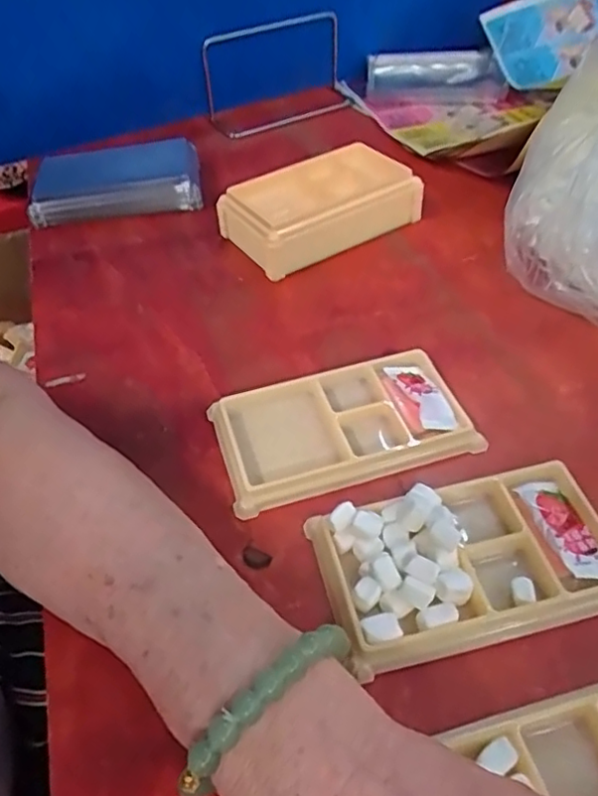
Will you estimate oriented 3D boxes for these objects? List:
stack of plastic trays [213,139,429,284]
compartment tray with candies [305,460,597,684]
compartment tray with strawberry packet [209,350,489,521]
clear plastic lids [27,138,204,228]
[{"bbox_3d":[0.014,-0.148,0.482,0.145,0.036,0.091,-30,51,-21],"label":"stack of plastic trays"},{"bbox_3d":[0.077,0.068,0.284,0.131,0.021,0.076,-14,47,-7],"label":"compartment tray with candies"},{"bbox_3d":[0.023,0.013,0.347,0.132,0.010,0.077,-15,47,-8],"label":"compartment tray with strawberry packet"},{"bbox_3d":[-0.154,-0.184,0.529,0.136,0.030,0.070,-7,47,-2],"label":"clear plastic lids"}]

